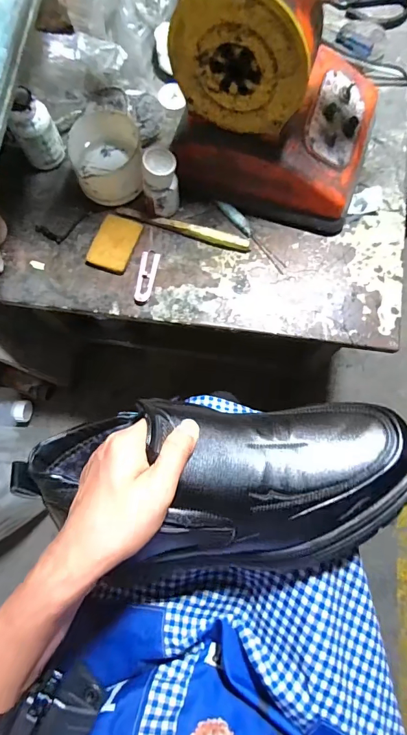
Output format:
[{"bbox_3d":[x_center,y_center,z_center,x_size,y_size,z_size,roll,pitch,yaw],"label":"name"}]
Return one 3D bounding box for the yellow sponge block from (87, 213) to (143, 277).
[{"bbox_3d":[-0.113,-0.158,0.491,0.050,0.011,0.074,18,79,4],"label":"yellow sponge block"}]

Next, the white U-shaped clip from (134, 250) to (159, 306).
[{"bbox_3d":[-0.071,-0.113,0.483,0.022,0.009,0.072,8,79,2],"label":"white U-shaped clip"}]

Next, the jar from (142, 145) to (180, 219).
[{"bbox_3d":[-0.053,-0.220,0.466,0.044,0.074,0.039,-14,79,-2],"label":"jar"}]

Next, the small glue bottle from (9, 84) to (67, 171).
[{"bbox_3d":[-0.207,-0.292,0.477,0.048,0.079,0.040,-32,80,-6],"label":"small glue bottle"}]

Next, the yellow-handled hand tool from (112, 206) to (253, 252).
[{"bbox_3d":[-0.027,-0.180,0.496,0.177,0.014,0.016,18,79,4],"label":"yellow-handled hand tool"}]

